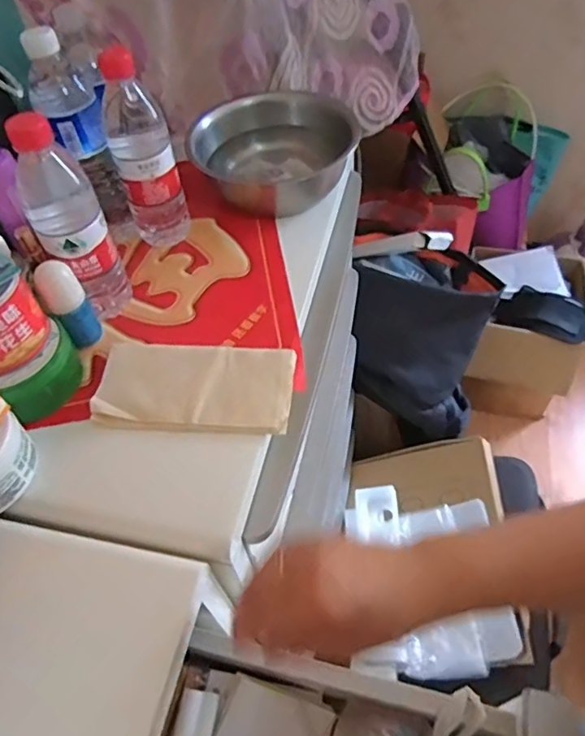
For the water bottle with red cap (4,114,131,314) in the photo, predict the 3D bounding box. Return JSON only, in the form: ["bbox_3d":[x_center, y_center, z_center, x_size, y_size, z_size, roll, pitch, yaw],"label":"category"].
[{"bbox_3d":[-0.210,-0.137,0.517,0.060,0.203,0.074,-23,54,-12],"label":"water bottle with red cap"}]

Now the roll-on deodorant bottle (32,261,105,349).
[{"bbox_3d":[-0.213,-0.059,0.522,0.035,0.088,0.028,-28,55,-15],"label":"roll-on deodorant bottle"}]

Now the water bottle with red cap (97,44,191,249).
[{"bbox_3d":[-0.156,-0.218,0.574,0.063,0.198,0.052,-15,53,-6],"label":"water bottle with red cap"}]

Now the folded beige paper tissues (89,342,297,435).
[{"bbox_3d":[-0.089,0.013,0.507,0.174,0.017,0.096,1,53,6],"label":"folded beige paper tissues"}]

